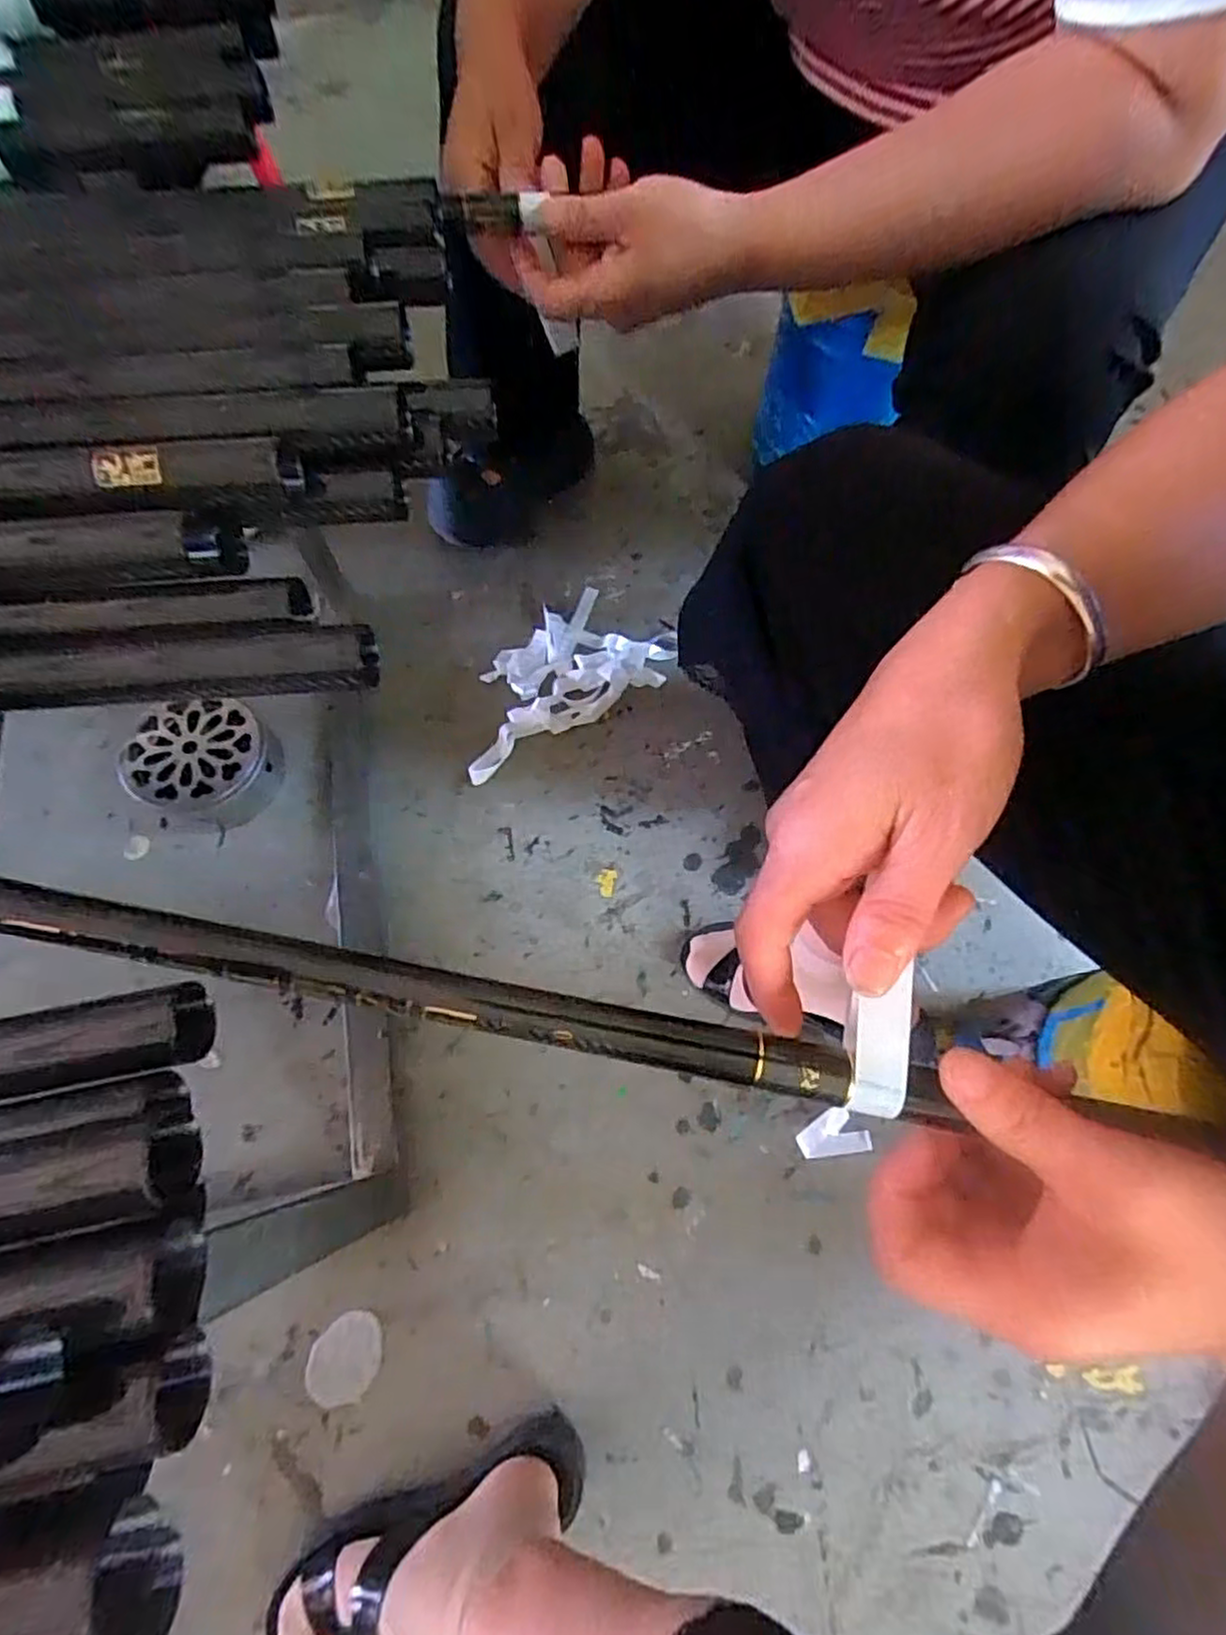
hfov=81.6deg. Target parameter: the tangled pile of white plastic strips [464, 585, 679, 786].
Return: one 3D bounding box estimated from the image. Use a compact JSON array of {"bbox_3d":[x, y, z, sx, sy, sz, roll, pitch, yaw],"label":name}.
[{"bbox_3d":[-0.072,-0.168,0.833,0.276,0.027,0.151,-34,72,-13],"label":"tangled pile of white plastic strips"}]

